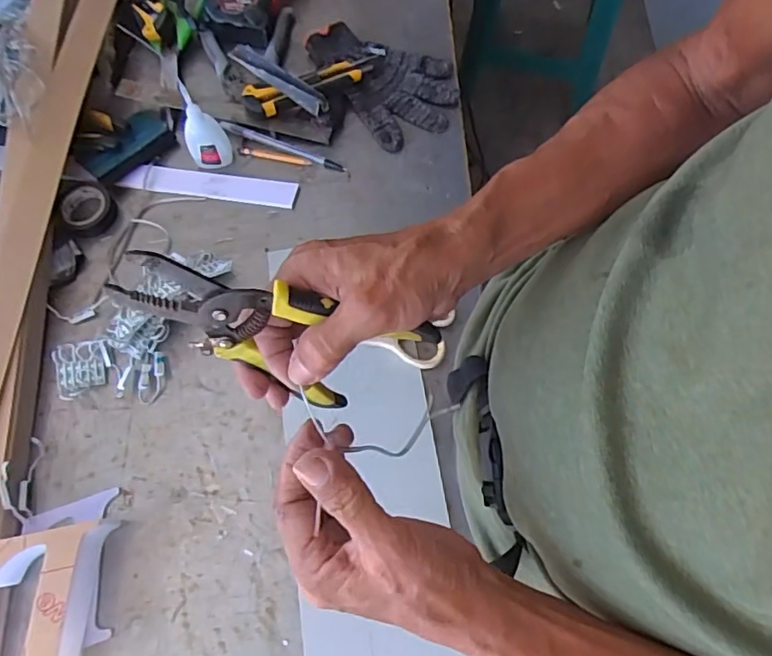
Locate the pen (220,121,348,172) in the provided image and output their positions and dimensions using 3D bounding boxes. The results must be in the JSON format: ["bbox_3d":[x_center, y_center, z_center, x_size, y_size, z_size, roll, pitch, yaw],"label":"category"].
[{"bbox_3d":[-0.117,-0.210,0.639,0.150,0.015,0.013,20,71,8],"label":"pen"}]

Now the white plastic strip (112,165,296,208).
[{"bbox_3d":[-0.198,-0.159,0.626,0.196,0.004,0.032,6,77,2],"label":"white plastic strip"}]

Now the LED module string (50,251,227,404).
[{"bbox_3d":[-0.238,-0.002,0.556,0.099,0.031,0.193,38,74,13],"label":"LED module string"}]

